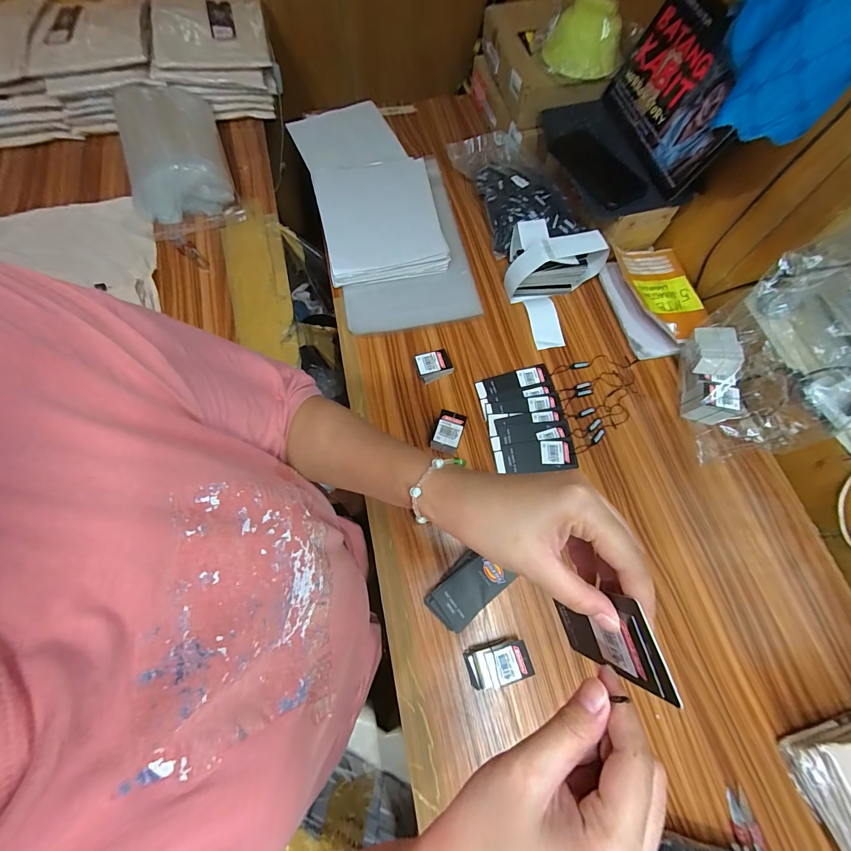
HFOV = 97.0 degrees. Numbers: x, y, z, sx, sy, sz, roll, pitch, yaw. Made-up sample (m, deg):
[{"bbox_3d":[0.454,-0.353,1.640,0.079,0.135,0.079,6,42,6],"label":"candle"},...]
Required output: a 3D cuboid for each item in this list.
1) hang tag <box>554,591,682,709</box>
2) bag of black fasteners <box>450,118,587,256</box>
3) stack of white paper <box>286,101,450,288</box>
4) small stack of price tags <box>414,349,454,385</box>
[{"bbox_3d":[0.104,0.122,0.223,0.004,0.094,0.047,-13,75,-12],"label":"hang tag"},{"bbox_3d":[0.164,-0.451,0.715,0.159,0.073,0.275,-18,70,-8],"label":"bag of black fasteners"},{"bbox_3d":[-0.116,-0.477,0.742,0.220,0.032,0.479,-16,70,-7],"label":"stack of white paper"},{"bbox_3d":[0.014,-0.095,0.599,0.052,0.024,0.043,-17,70,-7],"label":"small stack of price tags"}]

